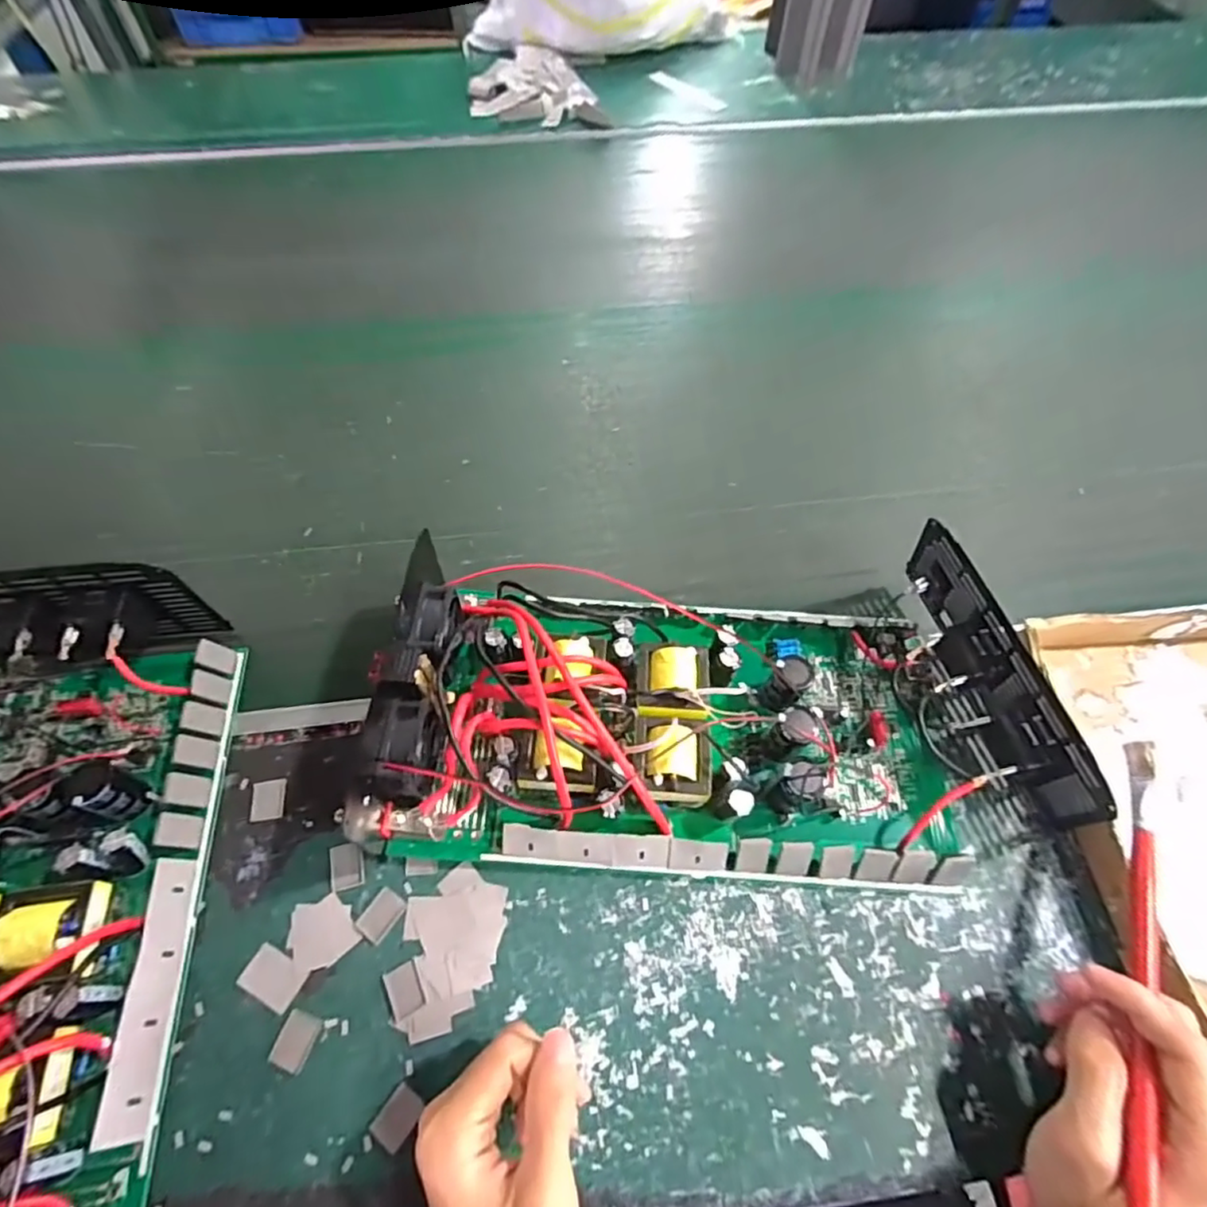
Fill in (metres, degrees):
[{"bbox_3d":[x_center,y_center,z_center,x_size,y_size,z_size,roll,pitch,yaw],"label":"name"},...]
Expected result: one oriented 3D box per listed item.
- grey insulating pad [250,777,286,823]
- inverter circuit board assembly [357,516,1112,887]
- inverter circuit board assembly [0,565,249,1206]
[{"bbox_3d":[-0.207,0.122,0.385,0.020,0.004,0.024,-9,59,-6],"label":"grey insulating pad"},{"bbox_3d":[0.072,0.060,0.383,0.413,0.078,0.196,-1,58,-1],"label":"inverter circuit board assembly"},{"bbox_3d":[-0.325,0.159,0.323,0.197,0.071,0.377,-9,59,-6],"label":"inverter circuit board assembly"}]

